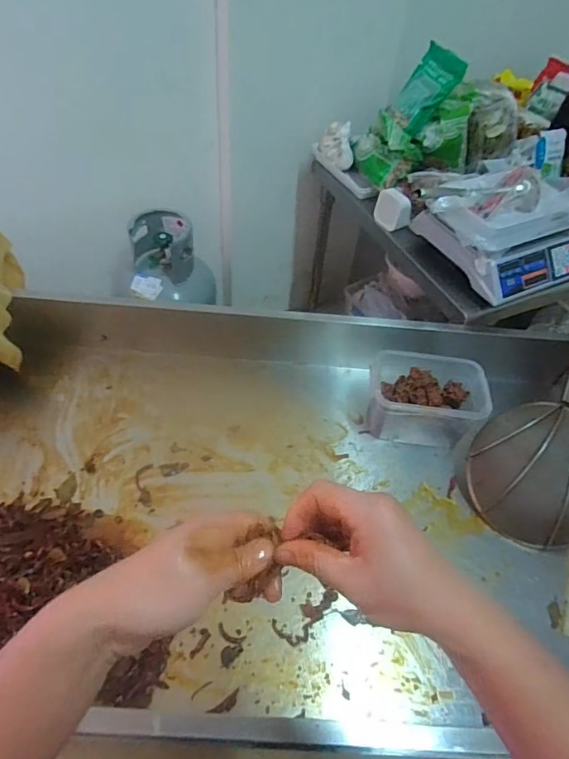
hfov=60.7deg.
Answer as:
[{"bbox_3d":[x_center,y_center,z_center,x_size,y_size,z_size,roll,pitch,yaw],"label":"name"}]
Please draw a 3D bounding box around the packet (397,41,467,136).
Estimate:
[{"bbox_3d":[0.357,-0.733,1.231,0.127,0.189,0.030,49,30,19],"label":"packet"}]

